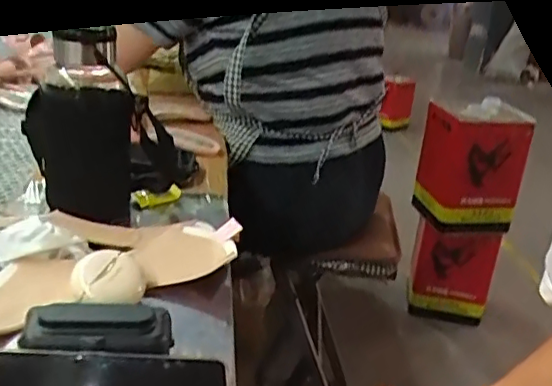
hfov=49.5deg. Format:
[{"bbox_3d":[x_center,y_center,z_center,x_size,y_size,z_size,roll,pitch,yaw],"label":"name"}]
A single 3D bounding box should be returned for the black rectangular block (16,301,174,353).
[{"bbox_3d":[-0.133,0.103,0.448,0.107,0.026,0.044,3,20,-10],"label":"black rectangular block"}]

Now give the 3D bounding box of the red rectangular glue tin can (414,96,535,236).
[{"bbox_3d":[0.567,-0.072,1.758,0.253,0.340,0.209,5,19,-5],"label":"red rectangular glue tin can"}]

